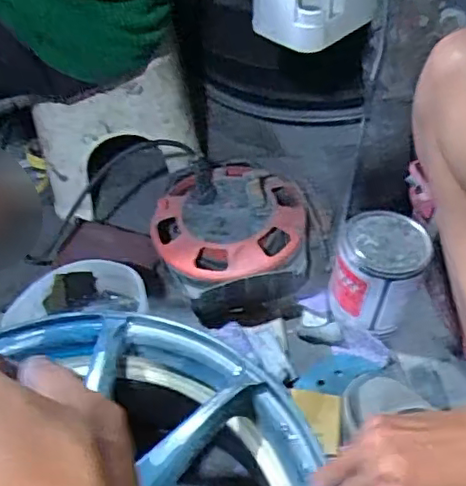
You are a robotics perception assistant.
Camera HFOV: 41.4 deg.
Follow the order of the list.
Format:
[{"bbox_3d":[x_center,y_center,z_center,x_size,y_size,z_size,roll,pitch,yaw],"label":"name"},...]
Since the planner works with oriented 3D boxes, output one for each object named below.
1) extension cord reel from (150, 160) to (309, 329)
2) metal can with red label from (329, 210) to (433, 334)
[{"bbox_3d":[-0.003,-0.016,0.825,0.197,0.094,0.220,-7,48,0],"label":"extension cord reel"},{"bbox_3d":[0.176,0.040,0.750,0.102,0.123,0.108,-3,48,4],"label":"metal can with red label"}]

